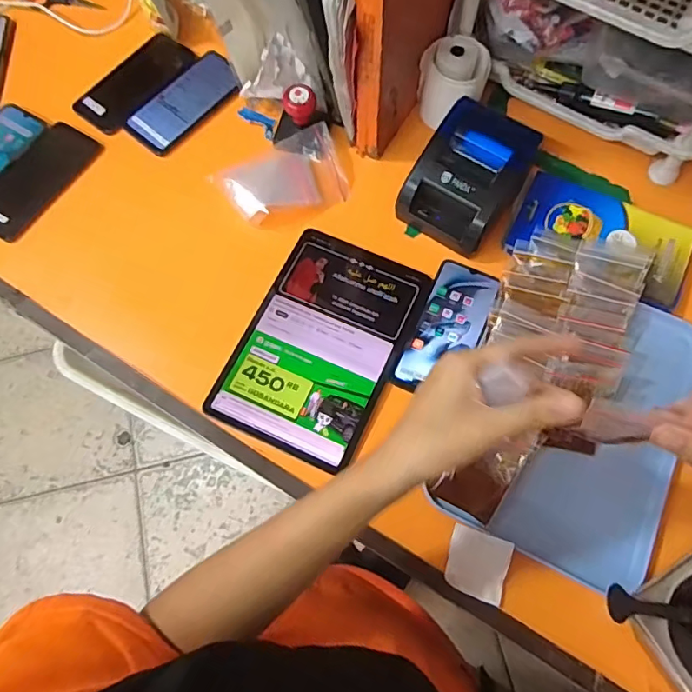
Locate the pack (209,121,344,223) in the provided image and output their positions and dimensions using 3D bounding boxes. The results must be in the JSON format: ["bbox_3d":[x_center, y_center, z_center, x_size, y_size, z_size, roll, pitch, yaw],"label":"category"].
[{"bbox_3d":[-0.077,-0.206,0.617,0.145,0.028,0.088,-21,80,-12],"label":"pack"}]

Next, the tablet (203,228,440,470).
[{"bbox_3d":[-0.025,-0.005,0.563,0.163,0.005,0.247,24,71,8],"label":"tablet"}]

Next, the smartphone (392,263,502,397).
[{"bbox_3d":[0.115,-0.019,0.569,0.073,0.008,0.164,23,74,9],"label":"smartphone"}]

